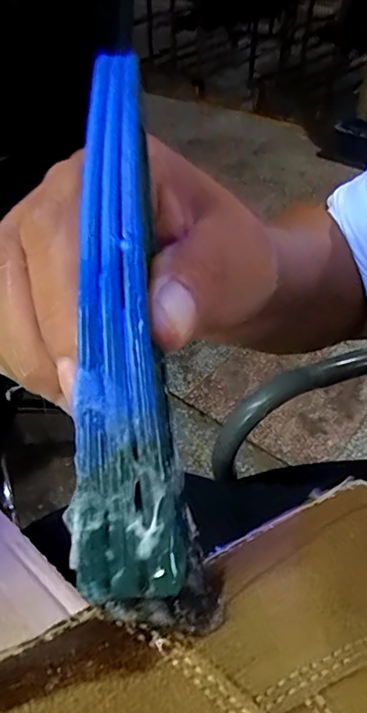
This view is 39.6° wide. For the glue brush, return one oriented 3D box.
[{"bbox_3d":[-0.012,-0.003,0.112,0.027,0.127,0.008,-4,0,-4],"label":"glue brush"}]

